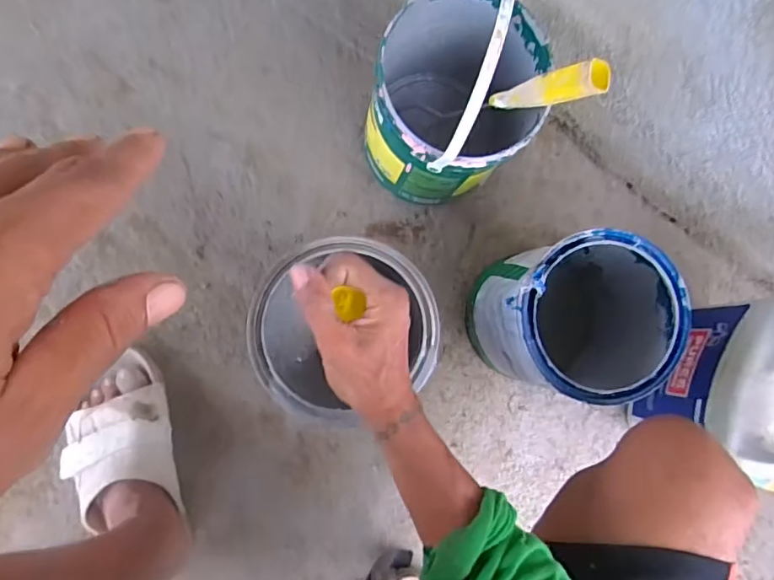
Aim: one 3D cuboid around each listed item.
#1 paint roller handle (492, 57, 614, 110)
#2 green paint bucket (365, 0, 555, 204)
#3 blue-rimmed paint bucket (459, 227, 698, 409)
[{"bbox_3d":[0.144,-0.182,0.505,0.028,0.120,0.023,24,80,-36],"label":"paint roller handle"},{"bbox_3d":[0.068,-0.198,0.577,0.161,0.290,0.178,1,84,-8],"label":"green paint bucket"},{"bbox_3d":[0.193,0.032,0.613,0.165,0.211,0.160,1,84,-8],"label":"blue-rimmed paint bucket"}]

